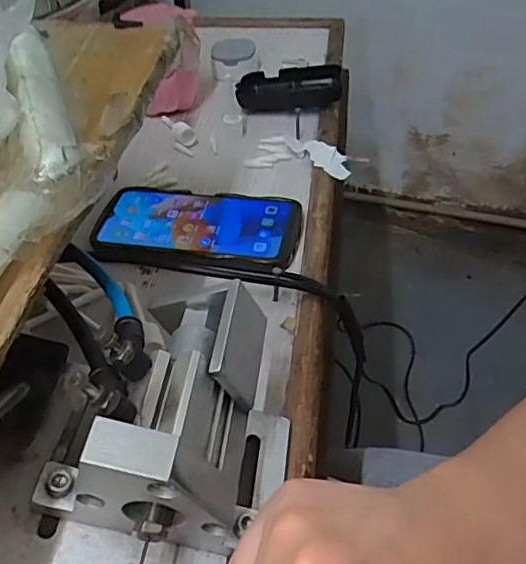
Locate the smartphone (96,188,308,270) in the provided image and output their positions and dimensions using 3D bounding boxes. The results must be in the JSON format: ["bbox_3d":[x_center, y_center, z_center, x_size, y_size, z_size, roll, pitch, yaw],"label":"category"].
[{"bbox_3d":[-0.054,-0.049,0.488,0.166,0.012,0.083,8,47,11],"label":"smartphone"}]

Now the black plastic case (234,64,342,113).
[{"bbox_3d":[0.028,-0.212,0.626,0.110,0.031,0.046,4,46,7],"label":"black plastic case"}]

